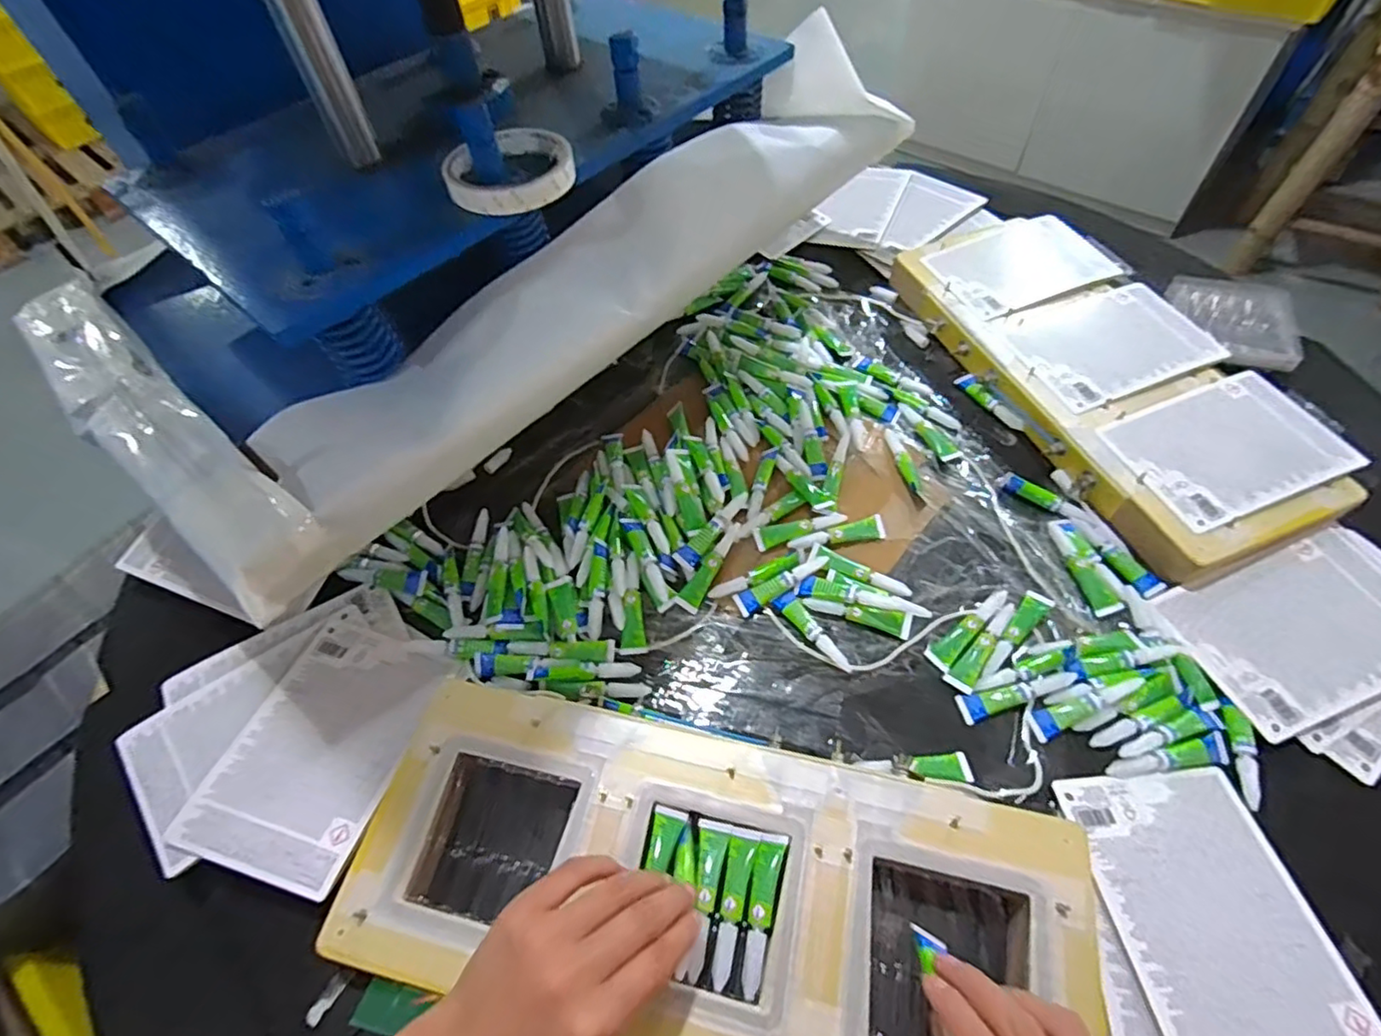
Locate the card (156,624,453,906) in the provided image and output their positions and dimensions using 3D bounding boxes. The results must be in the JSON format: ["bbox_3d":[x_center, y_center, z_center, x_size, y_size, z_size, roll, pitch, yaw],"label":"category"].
[{"bbox_3d":[-0.256,0.157,0.444,0.114,0.008,0.168,14,52,7],"label":"card"}]

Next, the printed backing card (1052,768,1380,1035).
[{"bbox_3d":[0.303,0.235,0.366,0.112,0.006,0.166,-5,49,-1],"label":"printed backing card"}]

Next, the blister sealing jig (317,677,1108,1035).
[{"bbox_3d":[0.012,0.216,0.376,0.417,0.020,0.169,8,55,8],"label":"blister sealing jig"}]

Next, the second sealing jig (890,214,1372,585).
[{"bbox_3d":[0.386,-0.144,0.605,0.198,0.048,0.425,-18,55,-10],"label":"second sealing jig"}]

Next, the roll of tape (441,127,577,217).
[{"bbox_3d":[-0.125,-0.243,0.447,0.084,0.023,0.083,-1,55,2],"label":"roll of tape"}]

